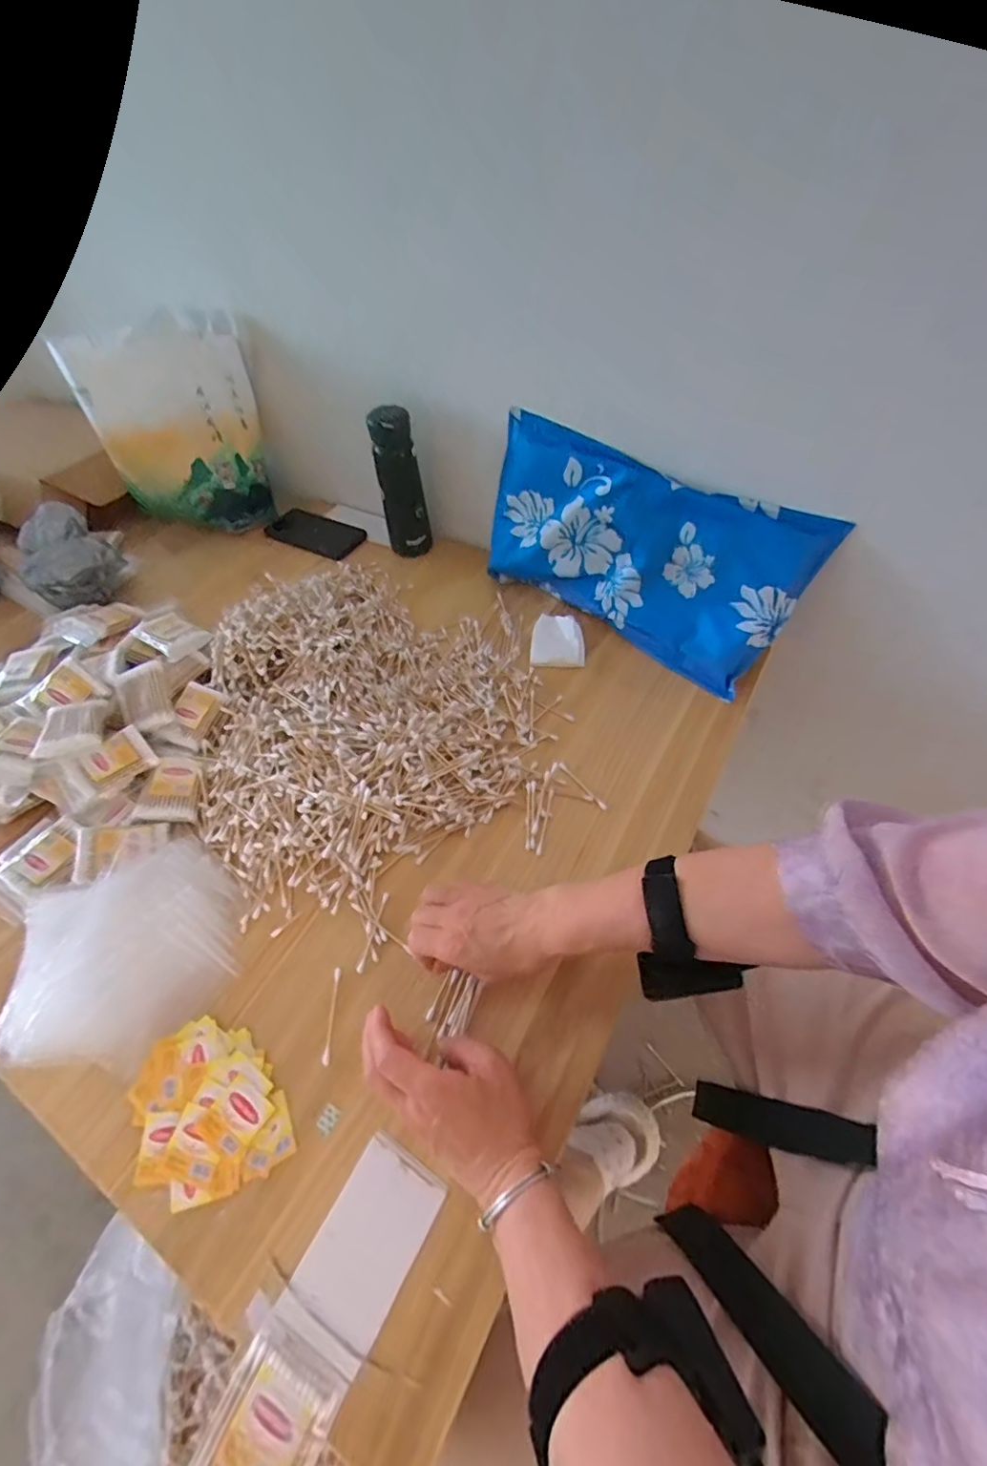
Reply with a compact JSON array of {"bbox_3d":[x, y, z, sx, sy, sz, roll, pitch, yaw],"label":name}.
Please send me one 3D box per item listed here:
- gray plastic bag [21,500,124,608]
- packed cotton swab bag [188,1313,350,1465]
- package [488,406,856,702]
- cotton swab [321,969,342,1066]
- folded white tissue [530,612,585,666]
[{"bbox_3d":[-0.571,-0.228,0.729,0.116,0.114,0.065,-37,58,-23],"label":"gray plastic bag"},{"bbox_3d":[-0.130,0.392,0.298,0.061,0.013,0.079,21,56,19],"label":"packed cotton swab bag"},{"bbox_3d":[0.150,-0.204,0.609,0.372,0.194,0.047,30,39,18],"label":"package"},{"bbox_3d":[-0.130,0.226,0.433,0.007,0.004,0.070,-3,52,2],"label":"cotton swab"},{"bbox_3d":[0.078,-0.117,0.656,0.064,0.018,0.074,3,52,7],"label":"folded white tissue"}]

